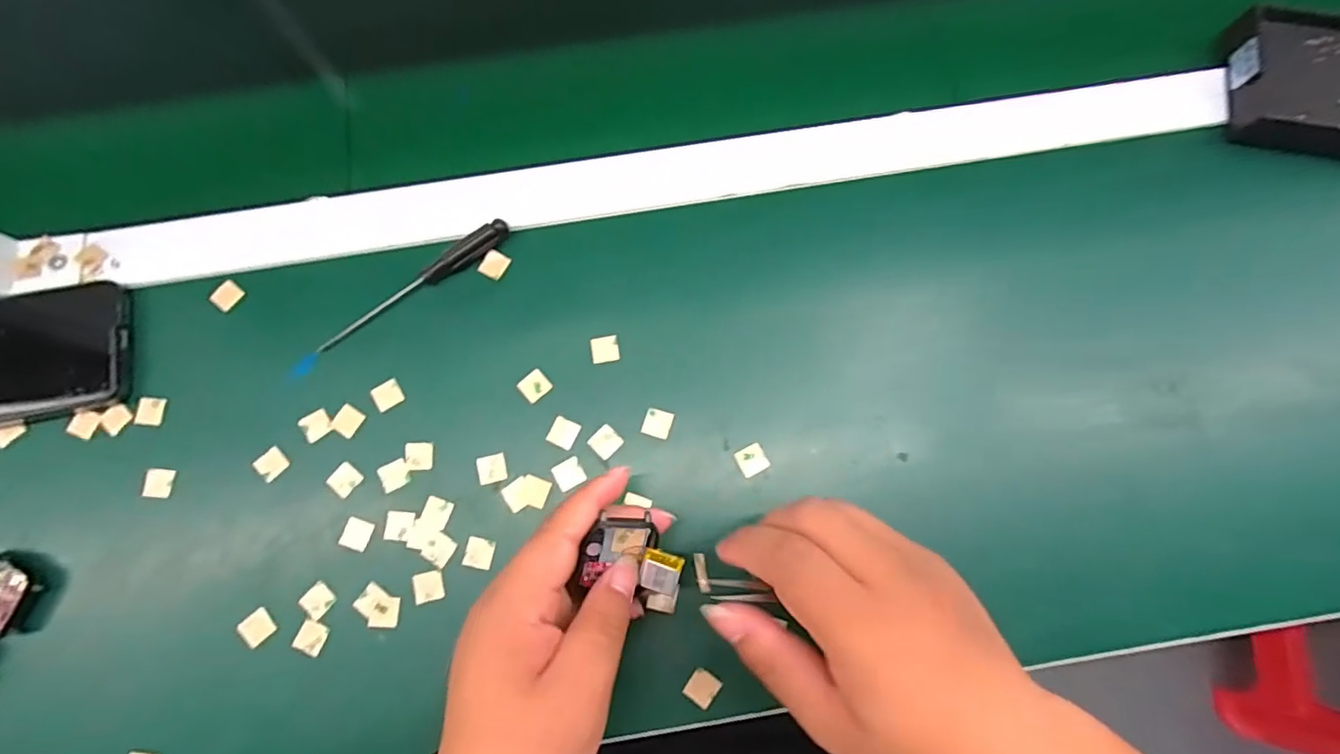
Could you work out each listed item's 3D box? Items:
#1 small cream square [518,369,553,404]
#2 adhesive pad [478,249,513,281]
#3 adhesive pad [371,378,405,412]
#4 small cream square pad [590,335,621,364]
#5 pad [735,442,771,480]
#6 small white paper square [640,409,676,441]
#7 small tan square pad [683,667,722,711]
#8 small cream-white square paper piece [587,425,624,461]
[{"bbox_3d":[-0.081,0.005,0.339,0.017,0.004,0.016,-41,80,-8],"label":"small cream square"},{"bbox_3d":[-0.110,-0.070,0.357,0.014,0.004,0.017,33,79,7],"label":"adhesive pad"},{"bbox_3d":[-0.169,0.011,0.339,0.016,0.004,0.016,-35,79,-7],"label":"adhesive pad"},{"bbox_3d":[-0.039,-0.017,0.344,0.017,0.004,0.016,-9,77,-2],"label":"small cream square pad"},{"bbox_3d":[0.048,0.048,0.329,0.017,0.004,0.016,-27,78,-6],"label":"pad"},{"bbox_3d":[-0.007,0.027,0.334,0.016,0.004,0.016,17,78,4],"label":"small white paper square"},{"bbox_3d":[0.017,0.166,0.304,0.016,0.004,0.016,37,80,8],"label":"small tan square pad"},{"bbox_3d":[-0.038,0.038,0.333,0.016,0.004,0.016,44,81,9],"label":"small cream-white square paper piece"}]

